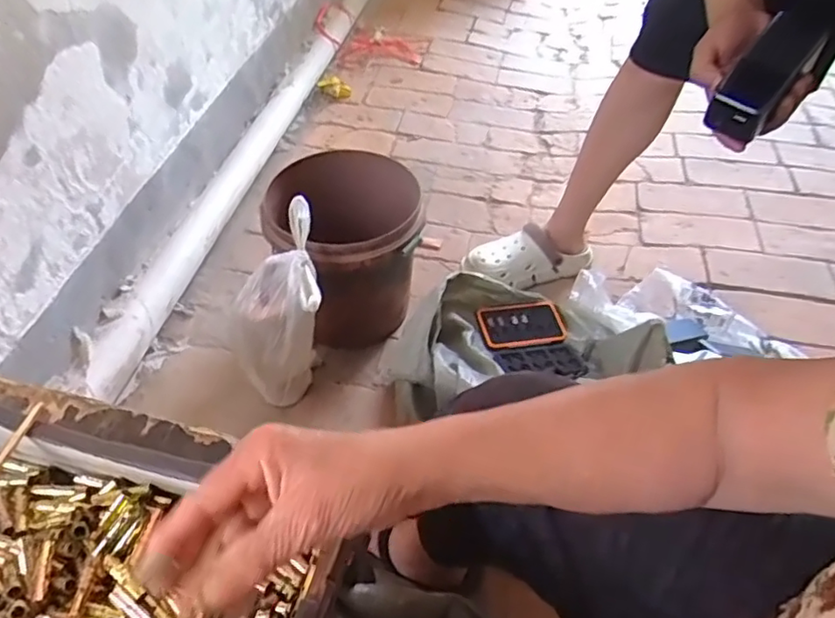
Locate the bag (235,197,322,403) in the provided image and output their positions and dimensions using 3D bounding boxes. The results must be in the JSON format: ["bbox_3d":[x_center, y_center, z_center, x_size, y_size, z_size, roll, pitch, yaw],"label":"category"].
[{"bbox_3d":[-0.213,0.017,0.938,0.138,0.305,0.130,-9,48,-10],"label":"bag"}]

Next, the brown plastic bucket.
[{"bbox_3d":[-0.124,-0.111,1.115,0.255,0.272,0.282,1,47,-1],"label":"brown plastic bucket"}]

